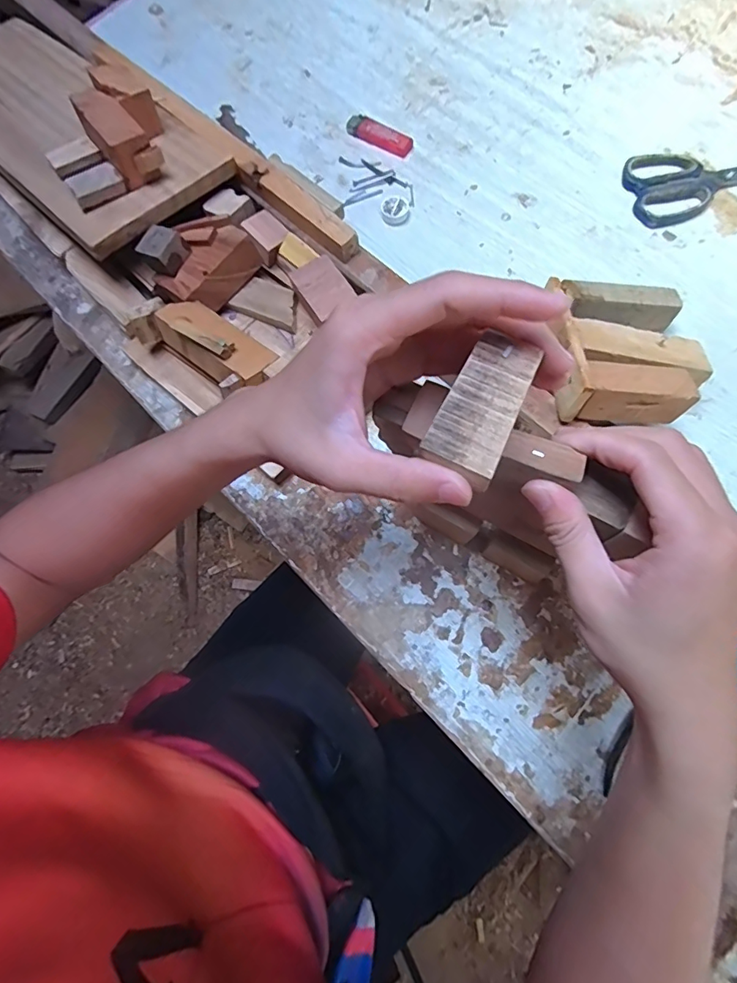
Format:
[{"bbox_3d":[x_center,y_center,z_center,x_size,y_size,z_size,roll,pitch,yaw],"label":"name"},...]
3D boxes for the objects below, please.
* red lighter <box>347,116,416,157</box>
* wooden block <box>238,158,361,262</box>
[{"bbox_3d":[0.013,-0.419,0.567,0.081,0.011,0.027,28,76,10],"label":"red lighter"},{"bbox_3d":[-0.062,-0.271,0.467,0.141,0.021,0.024,43,79,13],"label":"wooden block"}]

